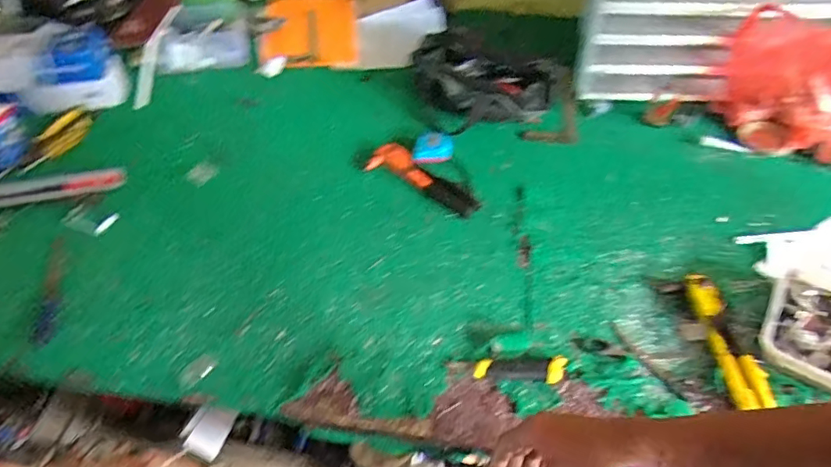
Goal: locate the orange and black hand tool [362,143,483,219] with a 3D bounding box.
[{"bbox_3d":[0.011,-0.107,1.031,0.237,0.024,0.076,35,62,23],"label":"orange and black hand tool"}]

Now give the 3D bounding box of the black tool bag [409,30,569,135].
[{"bbox_3d":[0.144,-0.352,1.176,0.342,0.128,0.193,15,51,12],"label":"black tool bag"}]

